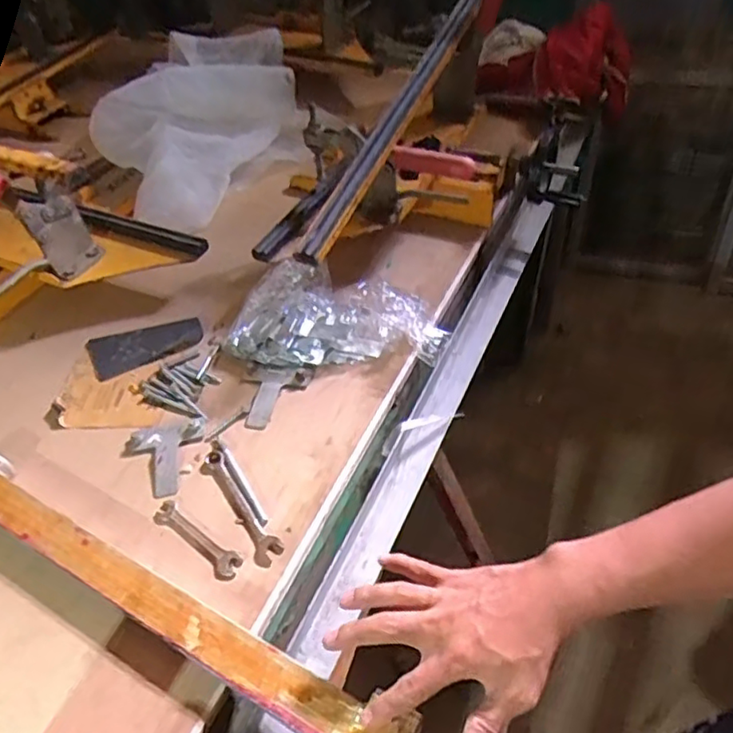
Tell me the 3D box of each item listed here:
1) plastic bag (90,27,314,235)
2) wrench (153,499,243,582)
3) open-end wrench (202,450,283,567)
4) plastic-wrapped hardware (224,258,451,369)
[{"bbox_3d":[-0.294,-0.429,1.065,0.346,0.147,0.373,33,59,31],"label":"plastic bag"},{"bbox_3d":[-0.164,0.164,0.593,0.111,0.004,0.026,28,57,28],"label":"wrench"},{"bbox_3d":[-0.127,0.136,0.614,0.026,0.004,0.143,-30,51,-19],"label":"open-end wrench"},{"bbox_3d":[-0.037,-0.061,0.754,0.254,0.063,0.126,1,48,8],"label":"plastic-wrapped hardware"}]

